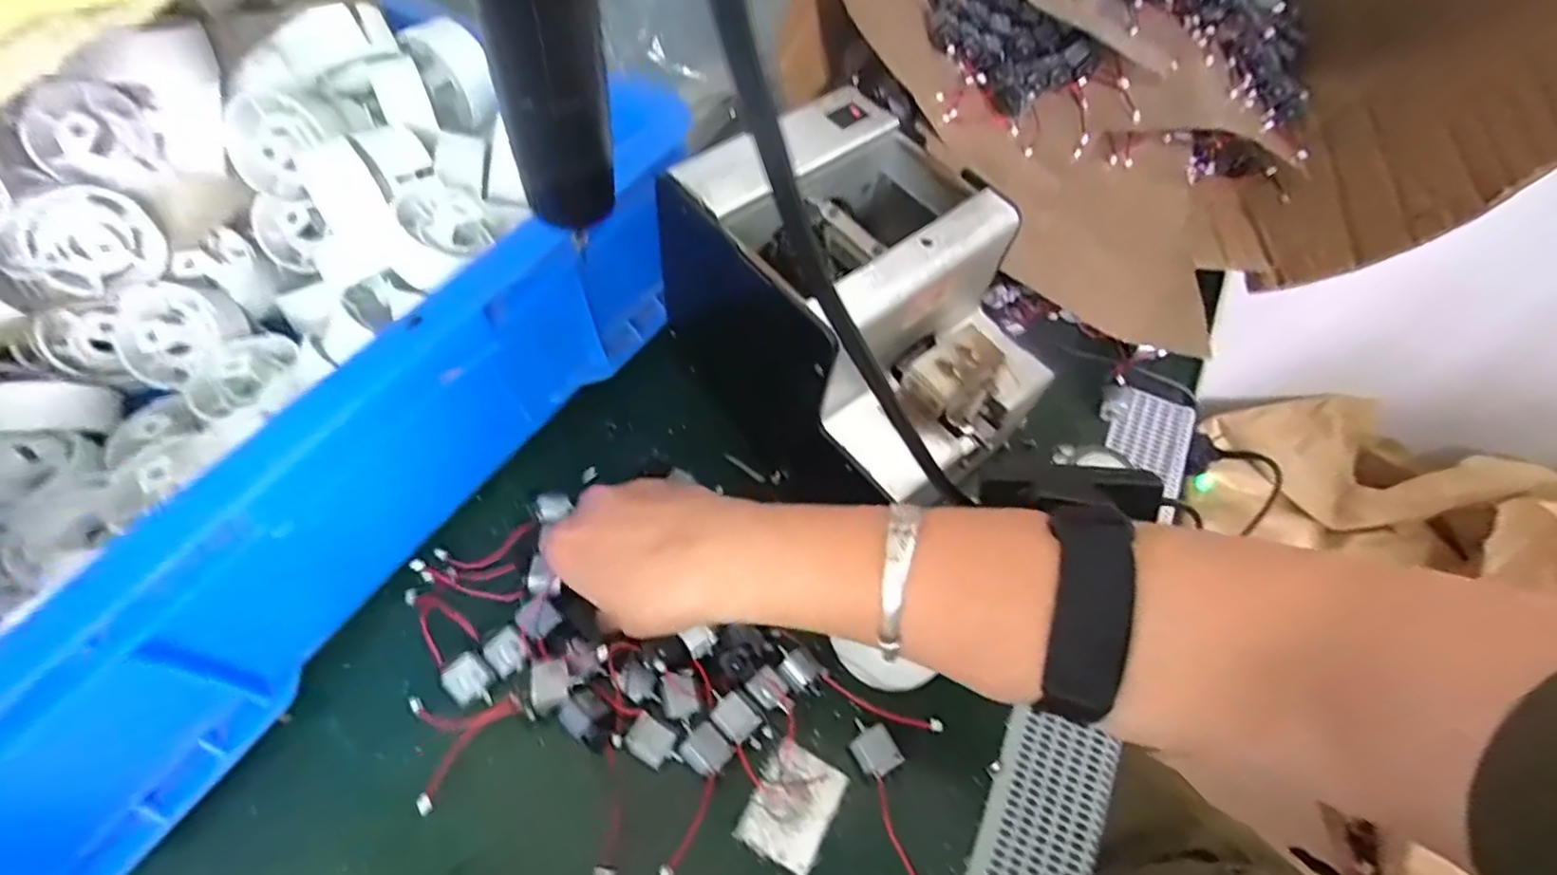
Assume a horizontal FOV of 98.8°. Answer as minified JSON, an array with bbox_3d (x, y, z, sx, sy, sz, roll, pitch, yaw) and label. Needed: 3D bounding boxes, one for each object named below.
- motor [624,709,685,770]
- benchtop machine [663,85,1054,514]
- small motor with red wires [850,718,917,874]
[{"bbox_3d":[-0.057,0.142,0.310,0.026,0.009,0.018,31,62,16],"label":"motor"},{"bbox_3d":[0.046,-0.060,0.358,0.123,0.143,0.174,-34,66,-21],"label":"benchtop machine"},{"bbox_3d":[0.054,0.166,0.305,0.019,0.017,0.072,-18,61,-13],"label":"small motor with red wires"}]

